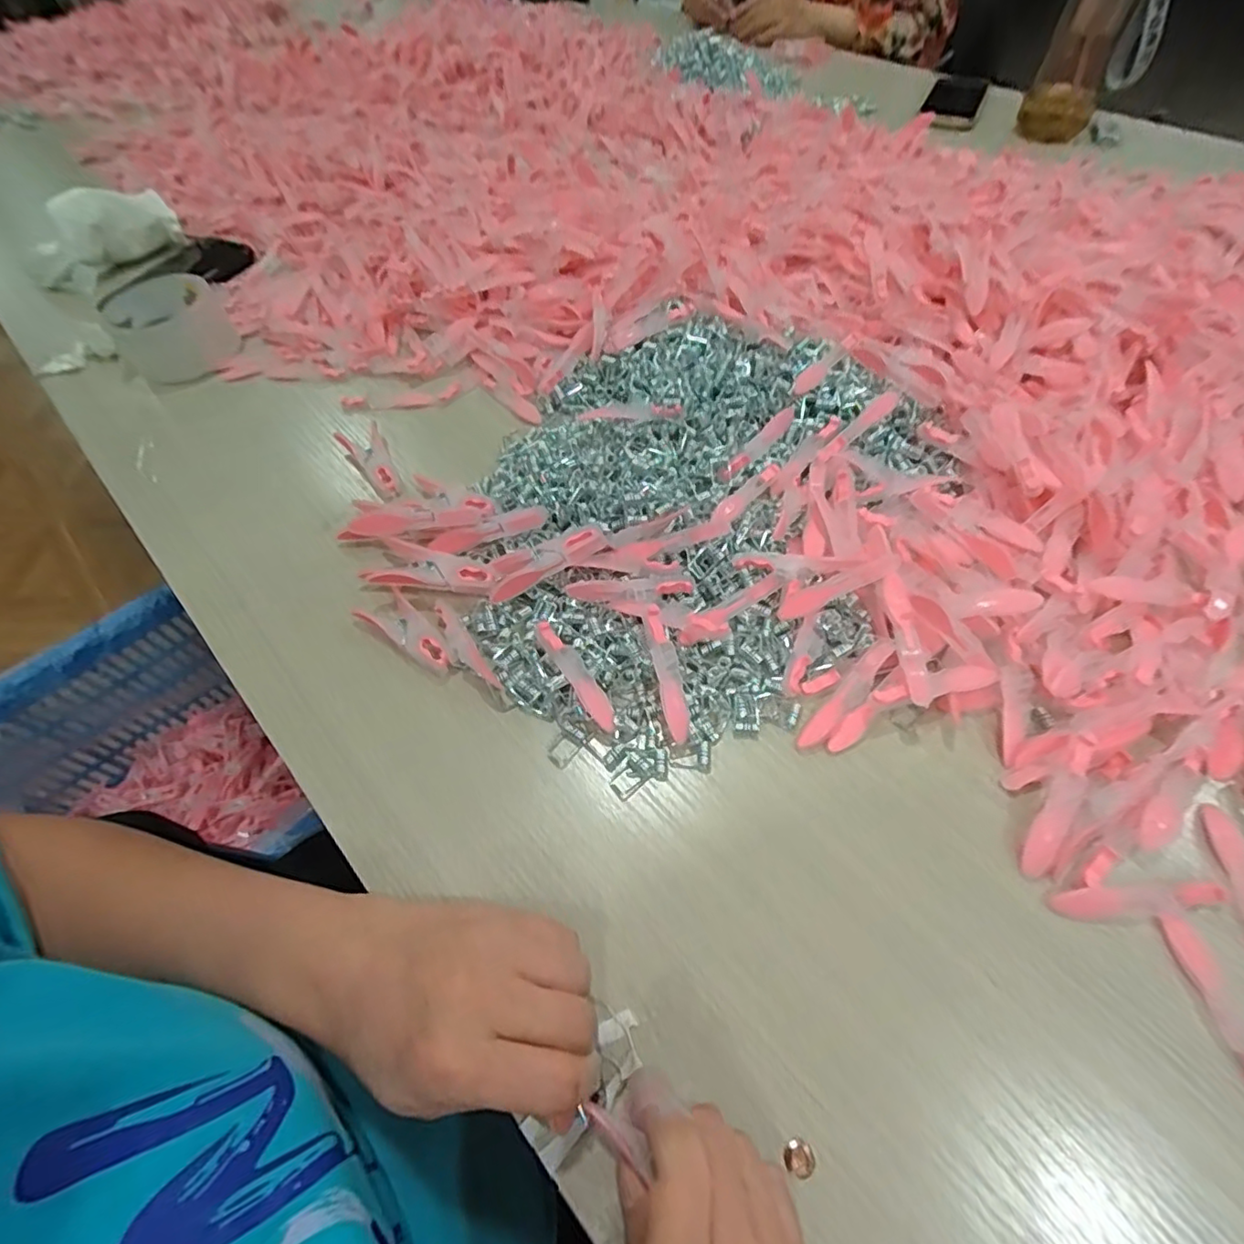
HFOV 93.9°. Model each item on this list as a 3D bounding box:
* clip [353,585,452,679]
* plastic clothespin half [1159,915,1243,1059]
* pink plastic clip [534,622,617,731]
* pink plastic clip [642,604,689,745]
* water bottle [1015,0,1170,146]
[{"bbox_3d":[-0.130,0.007,0.357,0.071,0.013,0.028,36,66,22],"label":"clip"},{"bbox_3d":[0.259,0.165,0.247,0.014,0.005,0.072,-10,58,-4],"label":"plastic clothespin half"},{"bbox_3d":[-0.026,0.029,0.334,0.013,0.009,0.074,-32,64,-14],"label":"pink plastic clip"},{"bbox_3d":[0.025,0.029,0.327,0.014,0.009,0.076,-13,79,-4],"label":"pink plastic clip"},{"bbox_3d":[0.541,-0.663,0.650,0.103,0.205,0.067,28,66,17],"label":"water bottle"}]

